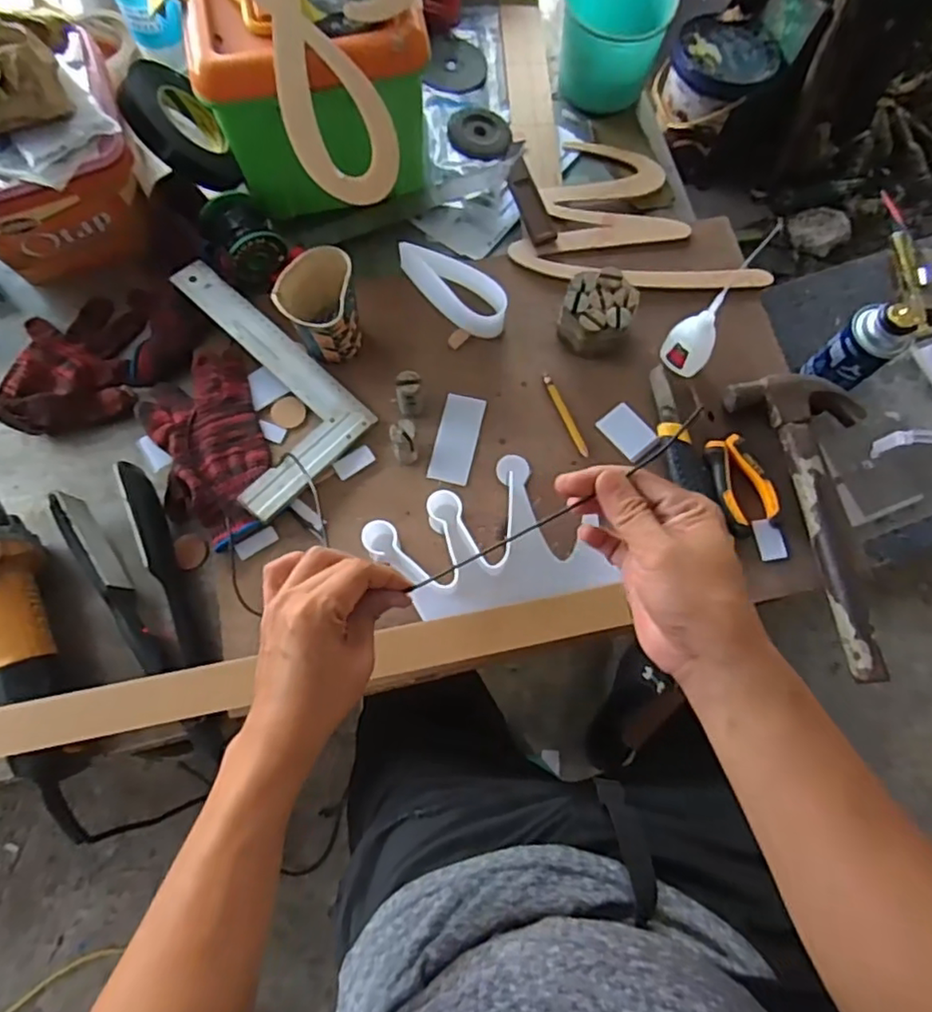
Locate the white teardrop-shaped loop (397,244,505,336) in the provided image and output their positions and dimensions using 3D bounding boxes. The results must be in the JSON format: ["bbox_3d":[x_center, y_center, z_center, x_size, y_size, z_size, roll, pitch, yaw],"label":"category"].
[{"bbox_3d":[-0.018,-0.224,0.654,0.133,0.047,0.049,29,76,7],"label":"white teardrop-shaped loop"}]

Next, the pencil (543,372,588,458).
[{"bbox_3d":[0.100,-0.092,0.627,0.009,0.004,0.098,-22,76,-6],"label":"pencil"}]

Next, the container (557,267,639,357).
[{"bbox_3d":[0.133,-0.196,0.635,0.069,0.052,0.073,0,75,-1],"label":"container"}]

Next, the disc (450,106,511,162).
[{"bbox_3d":[0.017,-0.445,0.743,0.073,0.012,0.082,7,75,1],"label":"disc"}]

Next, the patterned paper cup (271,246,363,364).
[{"bbox_3d":[-0.139,-0.184,0.613,0.069,0.108,0.072,0,75,-1],"label":"patterned paper cup"}]

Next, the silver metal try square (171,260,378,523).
[{"bbox_3d":[-0.230,-0.119,0.620,0.253,0.025,0.149,41,78,9],"label":"silver metal try square"}]

